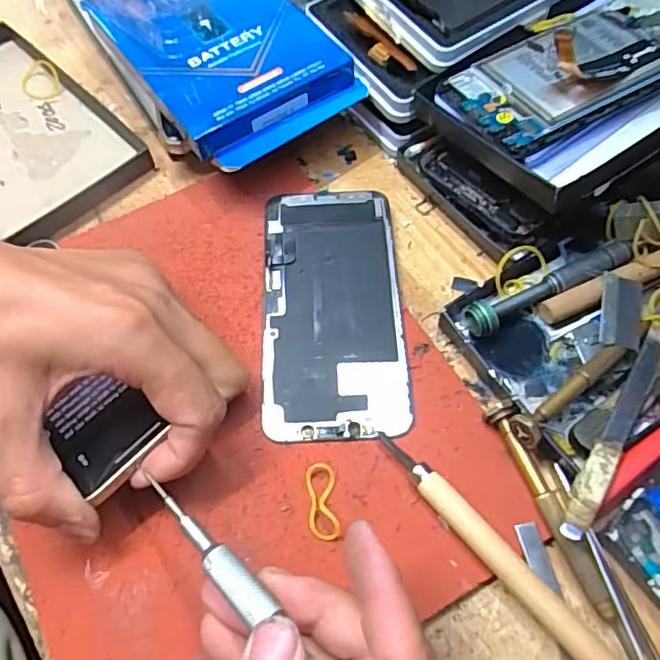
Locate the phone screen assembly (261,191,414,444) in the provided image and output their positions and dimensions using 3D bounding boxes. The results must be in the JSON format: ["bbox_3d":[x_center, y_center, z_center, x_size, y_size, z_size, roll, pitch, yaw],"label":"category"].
[{"bbox_3d":[0.001,-0.013,0.300,0.068,0.004,0.140,-3,62,0],"label":"phone screen assembly"}]

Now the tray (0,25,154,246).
[{"bbox_3d":[-0.200,-0.125,0.376,0.097,0.017,0.177,-42,68,-18],"label":"tray"}]

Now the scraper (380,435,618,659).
[{"bbox_3d":[0.065,0.089,0.238,0.012,0.013,0.121,-38,67,-17],"label":"scraper"}]

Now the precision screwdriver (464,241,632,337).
[{"bbox_3d":[0.107,-0.021,0.291,0.092,0.010,0.014,-23,63,-10],"label":"precision screwdriver"}]

